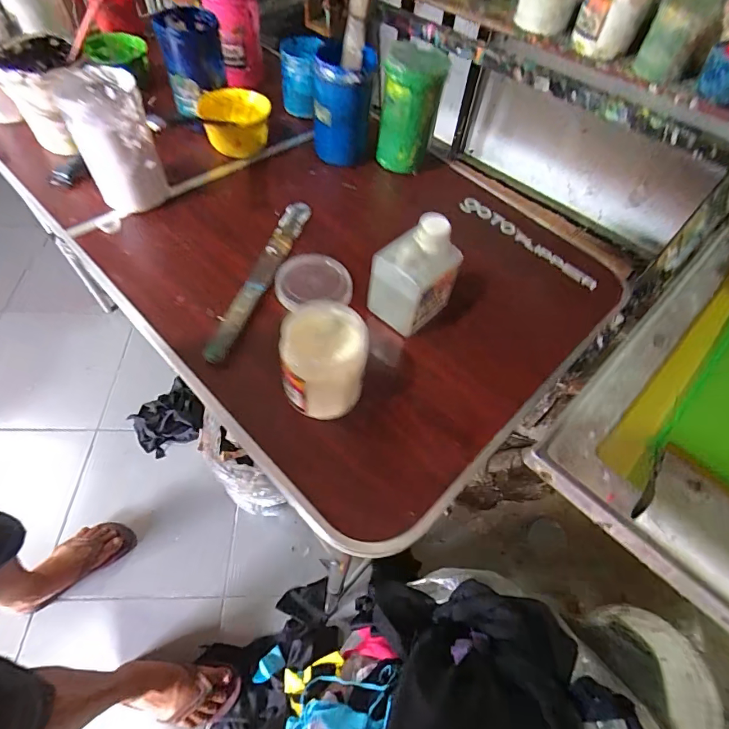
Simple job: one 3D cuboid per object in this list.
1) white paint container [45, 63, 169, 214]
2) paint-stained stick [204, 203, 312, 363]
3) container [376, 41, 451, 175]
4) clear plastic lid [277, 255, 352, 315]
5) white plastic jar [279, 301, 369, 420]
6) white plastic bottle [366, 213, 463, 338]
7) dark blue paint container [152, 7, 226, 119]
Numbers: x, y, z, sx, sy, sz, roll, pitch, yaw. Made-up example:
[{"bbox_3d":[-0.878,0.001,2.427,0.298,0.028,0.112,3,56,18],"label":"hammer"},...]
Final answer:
[{"bbox_3d":[-0.338,-0.300,0.582,0.095,0.157,0.103,-25,62,-19],"label":"white paint container"},{"bbox_3d":[-0.136,-0.129,0.572,0.035,0.009,0.306,14,57,5],"label":"paint-stained stick"},{"bbox_3d":[0.072,-0.403,0.691,0.090,0.177,0.095,14,57,5],"label":"container"},{"bbox_3d":[-0.068,-0.113,0.564,0.097,0.013,0.085,-10,58,-11],"label":"clear plastic lid"},{"bbox_3d":[-0.040,-0.001,0.448,0.080,0.100,0.086,2,57,-3],"label":"white plastic jar"},{"bbox_3d":[0.061,-0.105,0.518,0.092,0.128,0.069,-38,67,-25],"label":"white plastic bottle"},{"bbox_3d":[-0.276,-0.492,0.693,0.090,0.114,0.099,-11,59,-11],"label":"dark blue paint container"}]

